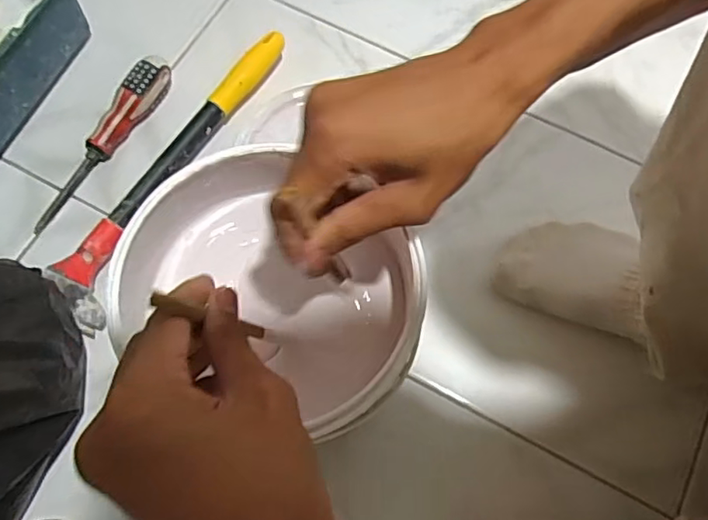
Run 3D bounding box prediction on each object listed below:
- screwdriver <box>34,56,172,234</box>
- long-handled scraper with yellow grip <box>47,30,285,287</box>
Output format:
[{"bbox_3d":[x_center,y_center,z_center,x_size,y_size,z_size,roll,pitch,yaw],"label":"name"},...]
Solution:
[{"bbox_3d":[-0.241,-0.113,0.550,0.025,0.032,0.195,31,82,10],"label":"screwdriver"},{"bbox_3d":[-0.164,-0.102,0.542,0.034,0.038,0.303,34,70,11],"label":"long-handled scraper with yellow grip"}]

